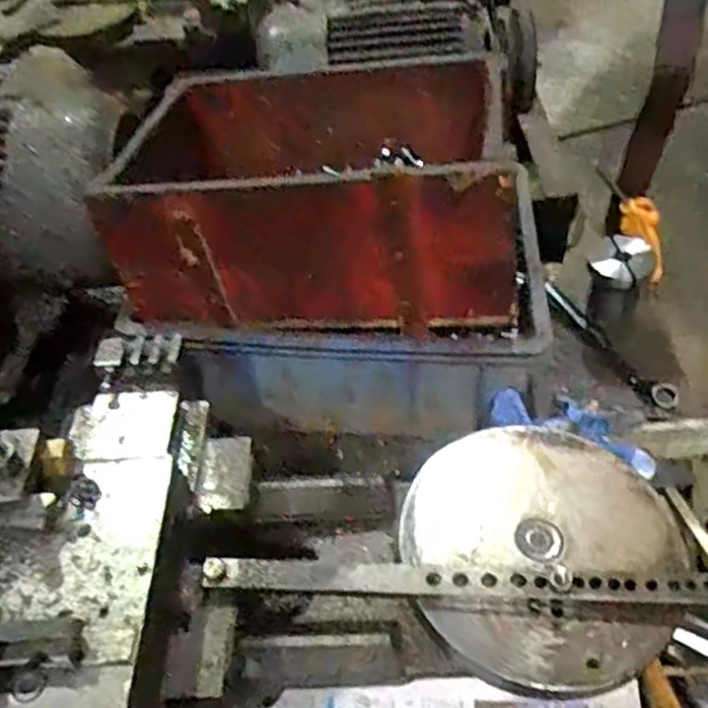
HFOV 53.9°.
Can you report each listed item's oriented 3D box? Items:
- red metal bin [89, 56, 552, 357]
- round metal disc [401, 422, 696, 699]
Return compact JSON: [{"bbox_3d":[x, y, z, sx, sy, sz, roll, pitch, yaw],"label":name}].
[{"bbox_3d":[-0.013,-0.160,0.681,0.385,0.190,0.270,2,46,7],"label":"red metal bin"},{"bbox_3d":[0.132,0.129,0.482,0.184,0.021,0.190,-3,46,3],"label":"round metal disc"}]

